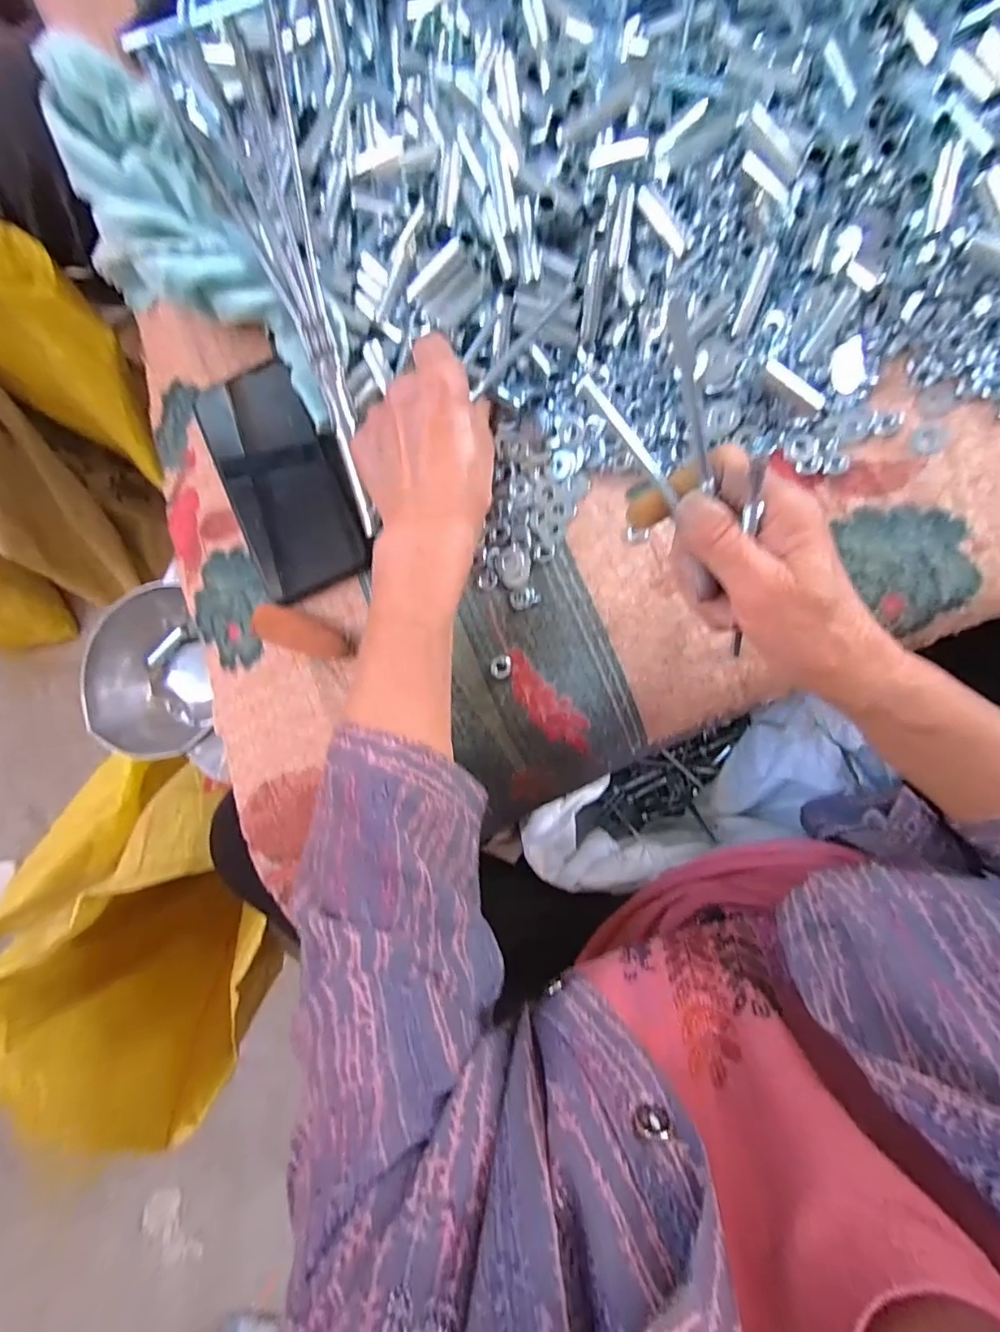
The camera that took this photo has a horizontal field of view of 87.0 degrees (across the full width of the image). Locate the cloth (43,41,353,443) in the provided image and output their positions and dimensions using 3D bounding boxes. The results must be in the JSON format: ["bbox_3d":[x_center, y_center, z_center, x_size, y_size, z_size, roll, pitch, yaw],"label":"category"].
[{"bbox_3d":[-0.204,-0.265,0.346,0.108,0.068,0.261,-40,83,5],"label":"cloth"}]

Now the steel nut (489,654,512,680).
[{"bbox_3d":[0.001,0.000,0.346,0.014,0.006,0.016,-8,87,8],"label":"steel nut"}]

